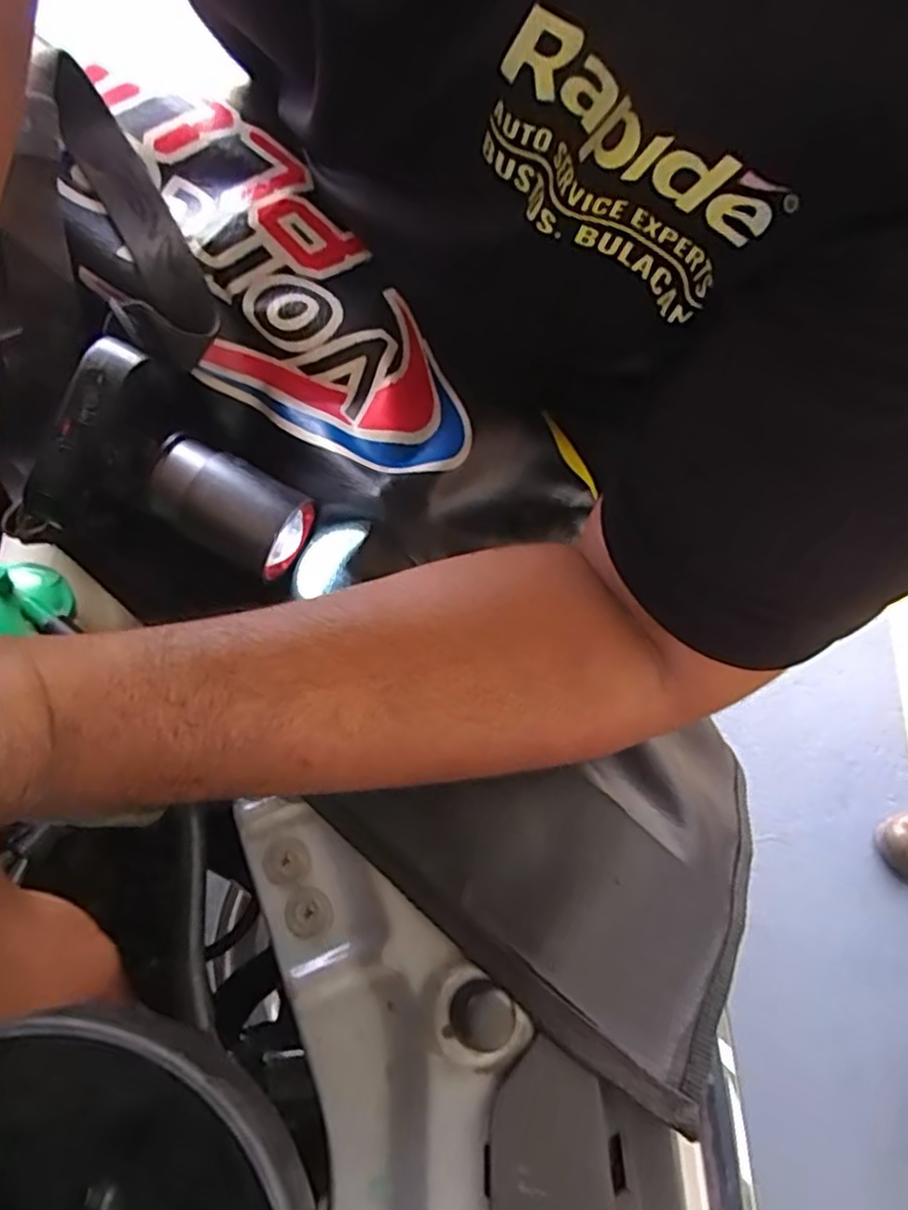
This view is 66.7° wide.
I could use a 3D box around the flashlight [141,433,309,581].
[{"bbox_3d":[-0.100,-0.049,0.320,0.066,0.046,0.040,27,73,8],"label":"flashlight"}]

